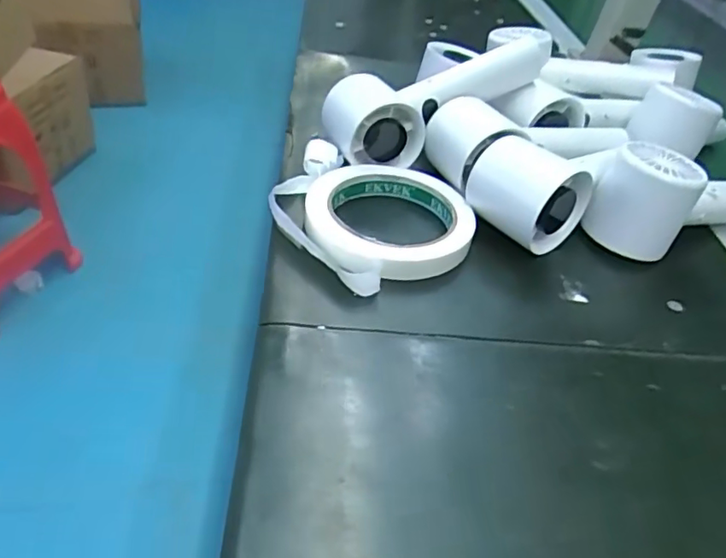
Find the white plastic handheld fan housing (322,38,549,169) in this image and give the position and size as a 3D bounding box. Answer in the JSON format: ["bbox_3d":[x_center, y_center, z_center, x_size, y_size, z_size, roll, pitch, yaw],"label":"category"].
[{"bbox_3d":[0.055,-0.132,0.439,0.168,0.053,0.056,-22,45,-8],"label":"white plastic handheld fan housing"}]

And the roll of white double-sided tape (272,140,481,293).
[{"bbox_3d":[0.005,-0.045,0.385,0.127,0.024,0.127,4,39,-4],"label":"roll of white double-sided tape"}]

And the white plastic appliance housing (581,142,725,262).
[{"bbox_3d":[0.224,-0.061,0.407,0.163,0.065,0.048,-15,44,-25],"label":"white plastic appliance housing"}]

